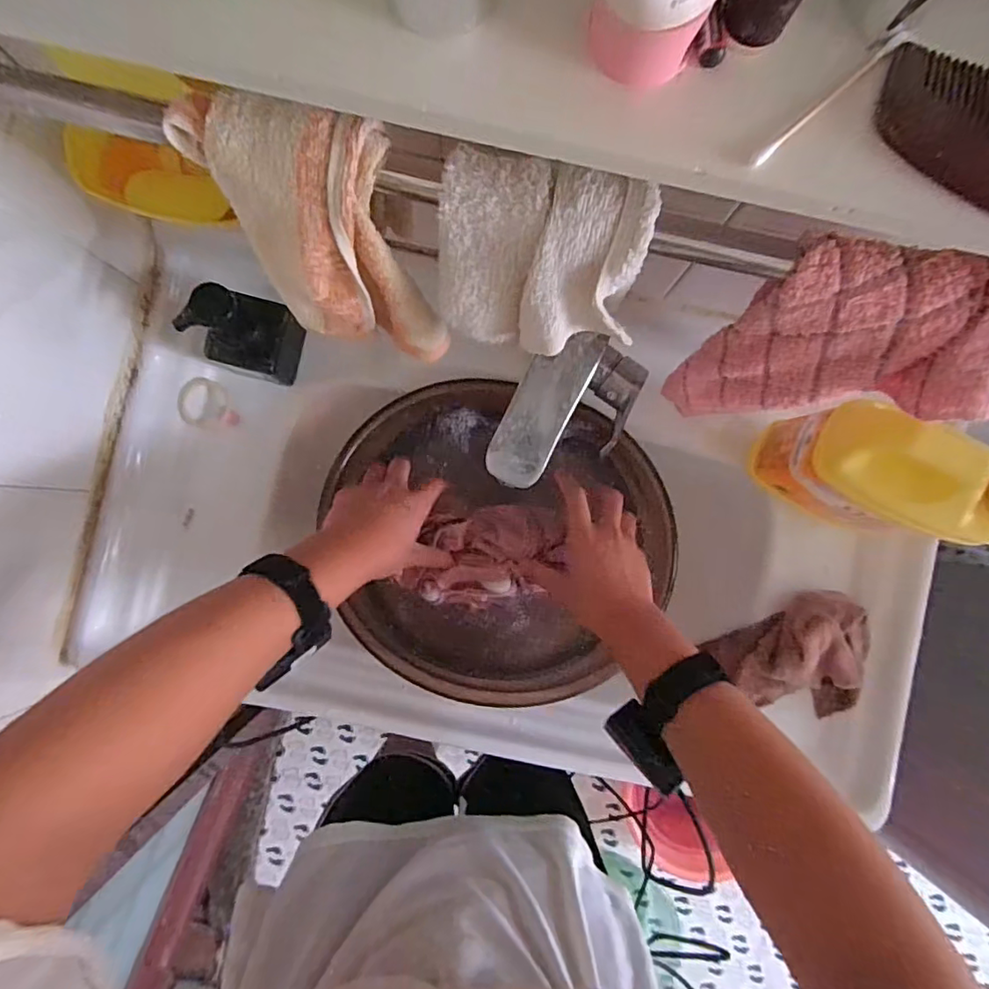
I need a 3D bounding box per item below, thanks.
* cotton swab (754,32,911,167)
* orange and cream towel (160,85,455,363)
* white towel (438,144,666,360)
[{"bbox_3d":[0.117,-0.138,0.192,0.070,0.005,0.004,-40,90,-3],"label":"cotton swab"},{"bbox_3d":[-0.091,-0.144,0.326,0.113,0.165,0.055,11,88,-2],"label":"orange and cream towel"},{"bbox_3d":[0.023,-0.119,0.299,0.104,0.108,0.033,15,65,4],"label":"white towel"}]

